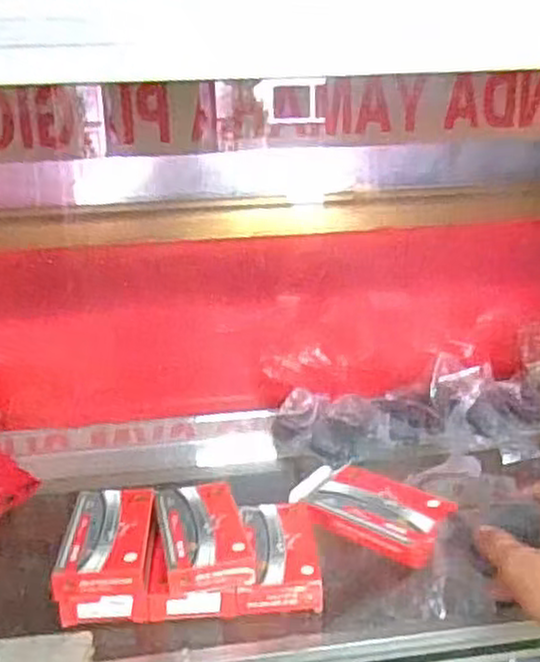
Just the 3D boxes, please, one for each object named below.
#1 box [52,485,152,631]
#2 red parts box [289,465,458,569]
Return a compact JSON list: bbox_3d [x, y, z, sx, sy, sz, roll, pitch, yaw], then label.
[{"bbox_3d":[-0.110,0.155,0.517,0.058,0.042,0.099,-3,18,-3],"label":"box"},{"bbox_3d":[0.075,0.135,0.567,0.125,0.027,0.057,13,23,37],"label":"red parts box"}]

